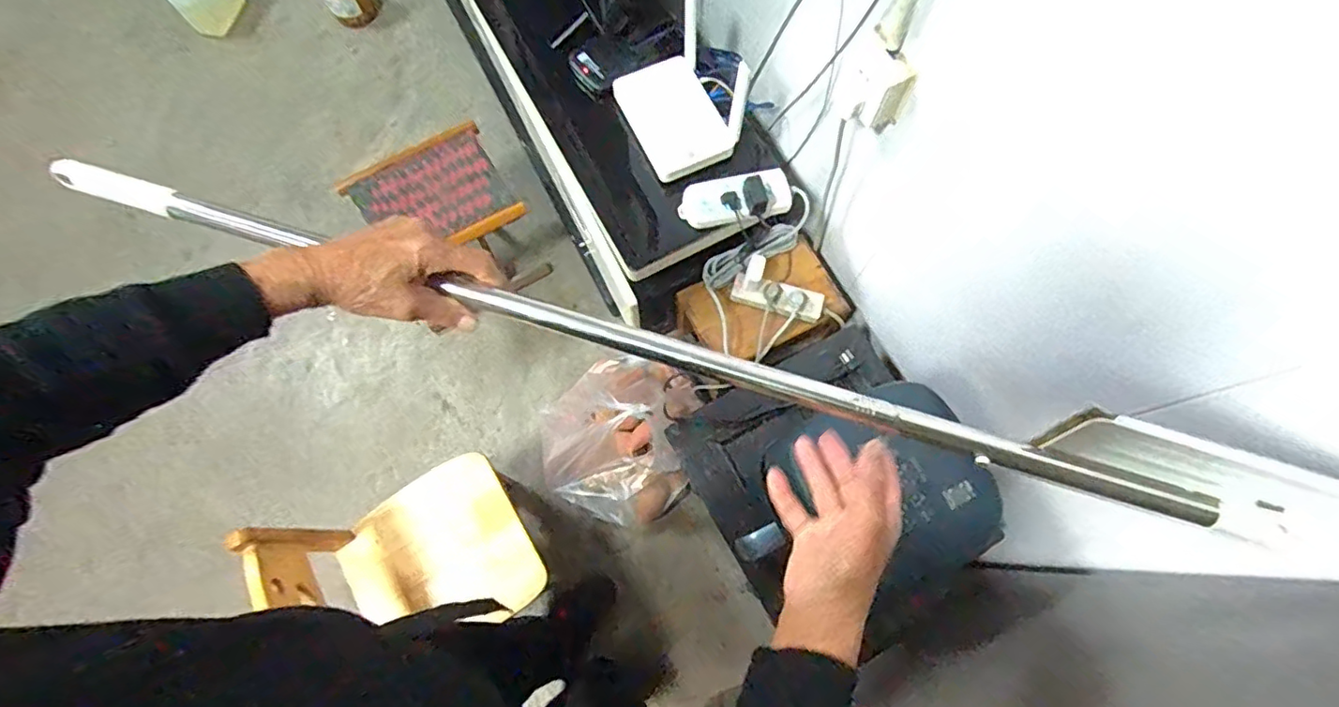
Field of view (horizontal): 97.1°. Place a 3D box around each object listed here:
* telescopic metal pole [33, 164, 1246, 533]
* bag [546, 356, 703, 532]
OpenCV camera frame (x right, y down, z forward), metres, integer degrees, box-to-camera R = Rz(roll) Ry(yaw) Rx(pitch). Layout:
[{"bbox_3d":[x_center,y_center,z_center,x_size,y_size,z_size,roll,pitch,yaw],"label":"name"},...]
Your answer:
[{"bbox_3d":[-0.041,-0.012,0.465,0.925,0.028,0.025,17,72,2],"label":"telescopic metal pole"},{"bbox_3d":[-0.114,0.150,1.216,0.327,0.367,0.363,9,72,4],"label":"bag"}]

